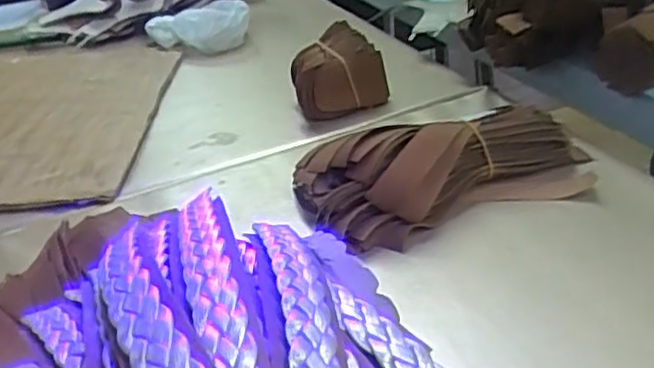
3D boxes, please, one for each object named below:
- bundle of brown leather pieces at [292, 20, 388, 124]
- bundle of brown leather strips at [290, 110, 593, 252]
[{"bbox_3d":[0.010,-0.089,0.568,0.073,0.061,0.063,-10,32,-8],"label":"bundle of brown leather pieces"},{"bbox_3d":[0.078,-0.010,0.428,0.185,0.053,0.067,-12,32,-12],"label":"bundle of brown leather strips"}]

